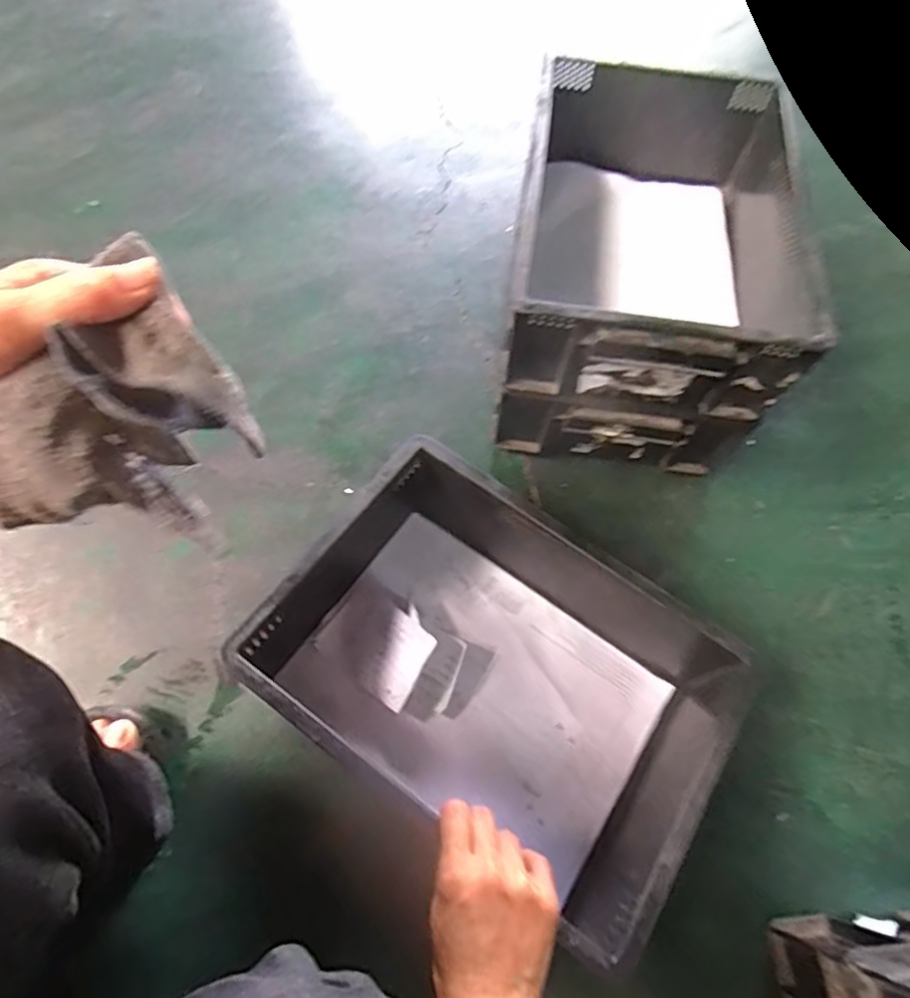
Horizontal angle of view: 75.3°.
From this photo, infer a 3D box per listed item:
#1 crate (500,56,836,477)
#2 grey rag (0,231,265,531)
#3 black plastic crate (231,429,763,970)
[{"bbox_3d":[0.190,-0.236,0.631,0.243,0.232,0.368,9,64,2],"label":"crate"},{"bbox_3d":[-0.130,-0.029,0.221,0.059,0.053,0.094,34,67,13],"label":"grey rag"},{"bbox_3d":[0.035,0.139,0.487,0.337,0.127,0.257,33,66,13],"label":"black plastic crate"}]

